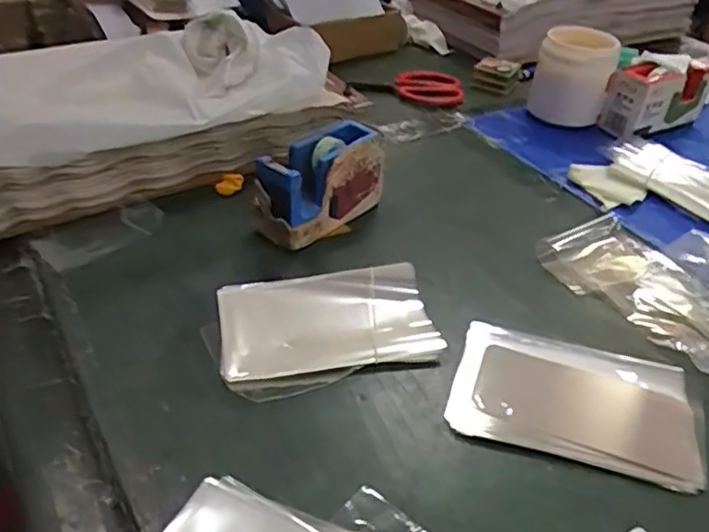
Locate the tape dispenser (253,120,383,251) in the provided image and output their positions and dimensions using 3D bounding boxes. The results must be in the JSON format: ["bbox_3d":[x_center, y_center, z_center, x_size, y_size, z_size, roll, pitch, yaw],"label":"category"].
[{"bbox_3d":[-0.033,-0.081,0.628,0.055,0.081,0.141,31,46,30],"label":"tape dispenser"}]

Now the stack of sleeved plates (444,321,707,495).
[{"bbox_3d":[0.165,0.099,0.481,0.175,0.010,0.119,13,40,11],"label":"stack of sleeved plates"}]

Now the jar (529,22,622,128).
[{"bbox_3d":[0.278,-0.237,0.827,0.093,0.113,0.074,13,40,12],"label":"jar"}]

